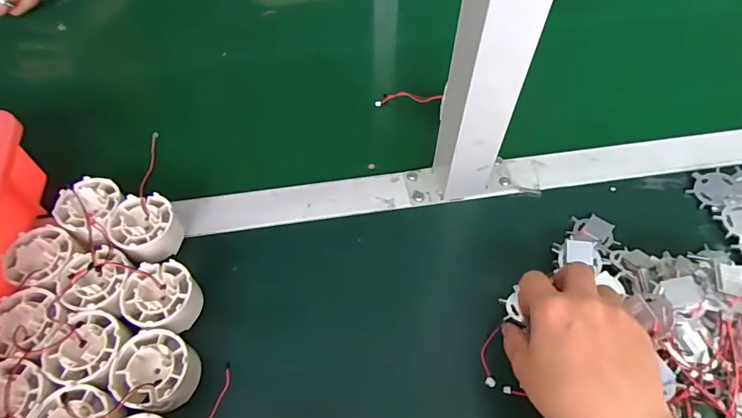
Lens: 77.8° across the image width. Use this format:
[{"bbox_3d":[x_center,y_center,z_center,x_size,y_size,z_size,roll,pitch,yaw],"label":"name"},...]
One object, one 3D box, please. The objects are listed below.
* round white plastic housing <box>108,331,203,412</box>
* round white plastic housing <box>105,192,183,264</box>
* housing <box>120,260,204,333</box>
[{"bbox_3d":[-0.153,0.116,0.328,0.053,0.031,0.050,-1,58,1],"label":"round white plastic housing"},{"bbox_3d":[-0.190,0.017,0.393,0.050,0.038,0.053,-1,58,1],"label":"round white plastic housing"},{"bbox_3d":[-0.160,0.071,0.358,0.053,0.038,0.050,-1,58,1],"label":"housing"}]

